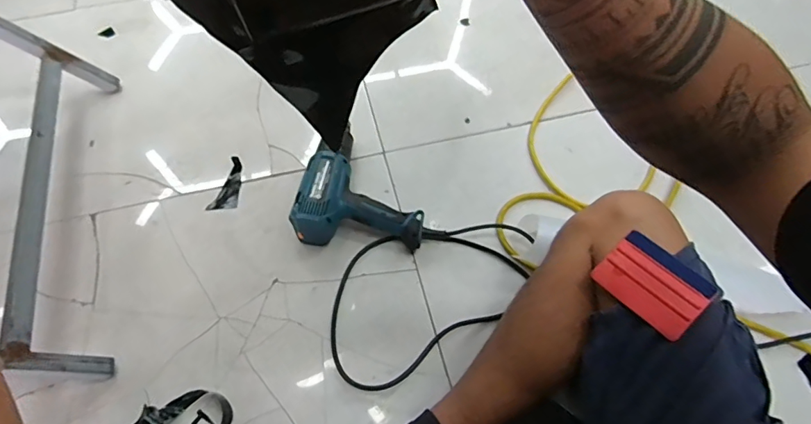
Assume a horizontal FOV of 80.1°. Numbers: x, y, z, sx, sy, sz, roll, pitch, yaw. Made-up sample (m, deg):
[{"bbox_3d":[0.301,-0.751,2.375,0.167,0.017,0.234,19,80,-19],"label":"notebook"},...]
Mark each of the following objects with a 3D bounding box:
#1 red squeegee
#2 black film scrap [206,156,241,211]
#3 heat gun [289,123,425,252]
[{"bbox_3d":[0.256,0.073,0.500,0.071,0.005,0.099,-45,64,-2],"label":"red squeegee"},{"bbox_3d":[-0.309,-0.049,0.830,0.047,0.018,0.095,-2,57,1],"label":"black film scrap"},{"bbox_3d":[-0.068,-0.049,0.792,0.199,0.071,0.217,3,57,4],"label":"heat gun"}]

